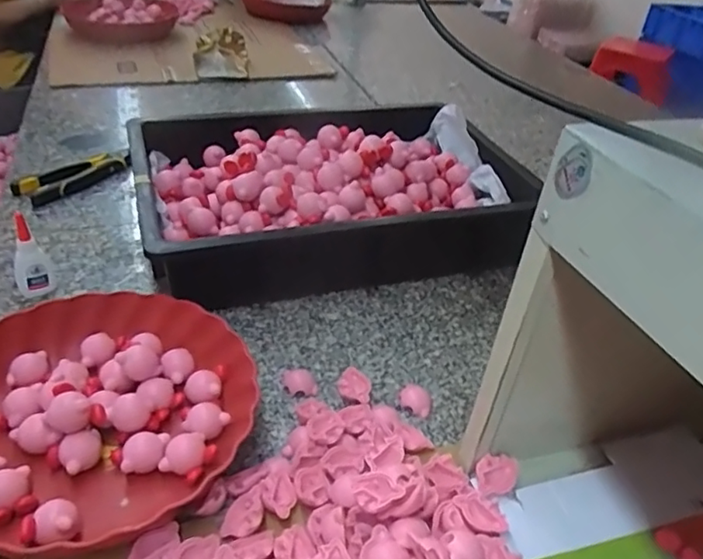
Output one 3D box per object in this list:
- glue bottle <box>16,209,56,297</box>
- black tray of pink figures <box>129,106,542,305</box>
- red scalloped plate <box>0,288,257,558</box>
[{"bbox_3d":[-0.314,-0.025,0.587,0.034,0.081,0.024,-12,37,-21],"label":"glue bottle"},{"bbox_3d":[-0.036,-0.107,0.743,0.421,0.133,0.331,-10,36,-19],"label":"black tray of pink figures"},{"bbox_3d":[-0.201,0.094,0.460,0.225,0.048,0.225,2,34,-2],"label":"red scalloped plate"}]

